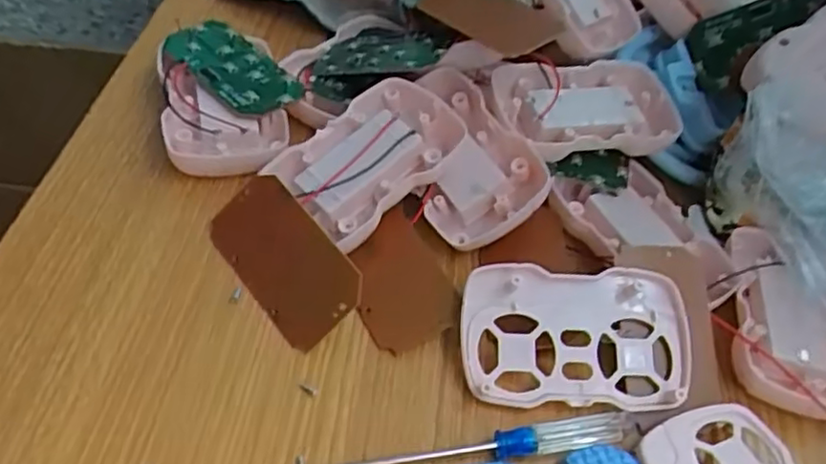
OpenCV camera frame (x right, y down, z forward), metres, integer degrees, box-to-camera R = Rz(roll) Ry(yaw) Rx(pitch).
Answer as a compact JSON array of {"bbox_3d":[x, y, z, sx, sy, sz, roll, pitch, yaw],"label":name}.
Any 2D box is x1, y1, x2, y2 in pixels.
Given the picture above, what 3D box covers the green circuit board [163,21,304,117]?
[{"bbox_3d":[-0.087,-0.080,0.332,0.068,0.005,0.036,38,58,17],"label":"green circuit board"}]

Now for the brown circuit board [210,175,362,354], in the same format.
[{"bbox_3d":[-0.052,0.010,0.271,0.038,0.004,0.073,-47,66,8],"label":"brown circuit board"}]

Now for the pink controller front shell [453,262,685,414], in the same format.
[{"bbox_3d":[0.063,0.040,0.267,0.087,0.006,0.054,1,72,-4],"label":"pink controller front shell"}]

